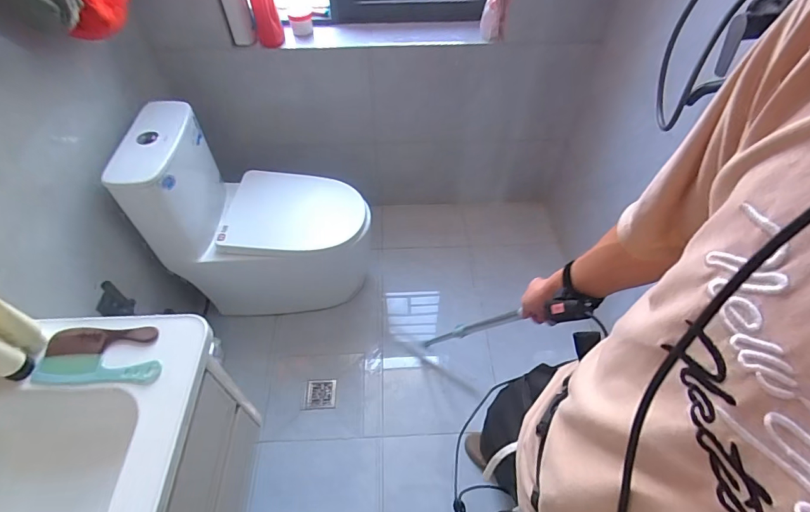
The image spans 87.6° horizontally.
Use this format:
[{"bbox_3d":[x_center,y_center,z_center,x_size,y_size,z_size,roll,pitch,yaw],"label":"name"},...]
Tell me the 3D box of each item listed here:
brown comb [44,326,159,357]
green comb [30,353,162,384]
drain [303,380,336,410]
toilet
[{"bbox_3d":[-0.538,0.149,0.746,0.189,0.012,0.049,-3,57,2],"label":"brown comb"},{"bbox_3d":[-0.524,0.192,0.720,0.221,0.008,0.051,-1,57,3],"label":"green comb"},{"bbox_3d":[-0.303,0.500,1.532,0.107,0.016,0.108,-3,57,2],"label":"drain"},{"bbox_3d":[-0.487,-0.137,1.523,0.654,0.781,0.403,-7,57,-1],"label":"toilet"}]

